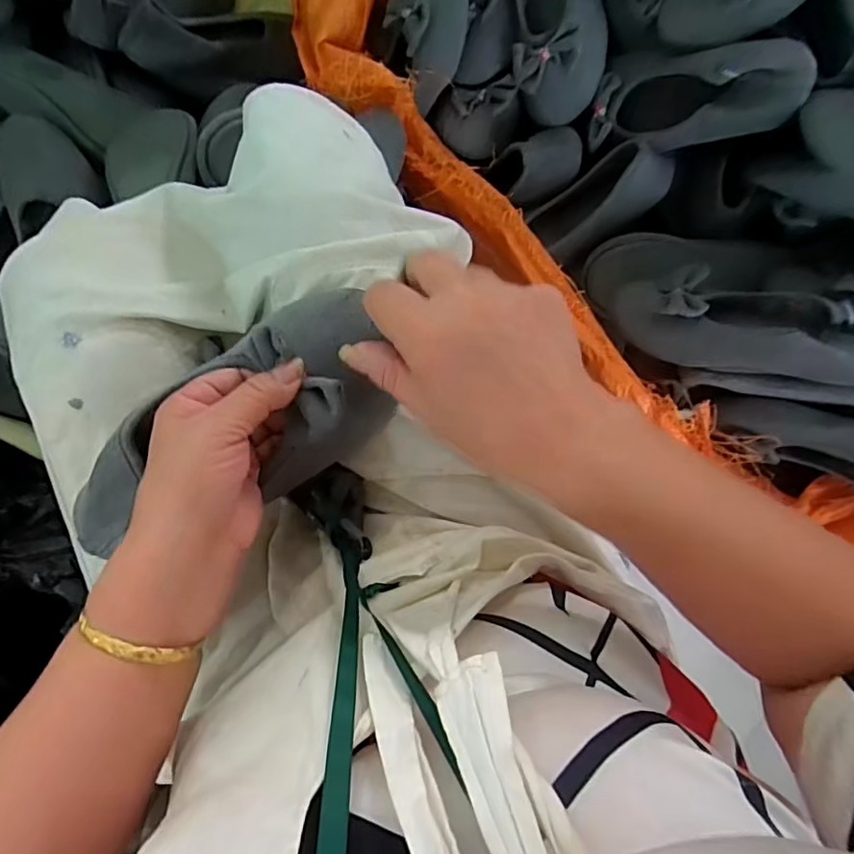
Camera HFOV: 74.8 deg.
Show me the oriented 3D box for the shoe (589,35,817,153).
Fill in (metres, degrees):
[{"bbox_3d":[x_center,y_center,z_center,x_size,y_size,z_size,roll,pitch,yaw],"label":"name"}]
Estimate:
[{"bbox_3d":[0.257,-0.326,0.544,0.200,0.053,0.087,19,93,39],"label":"shoe"}]

